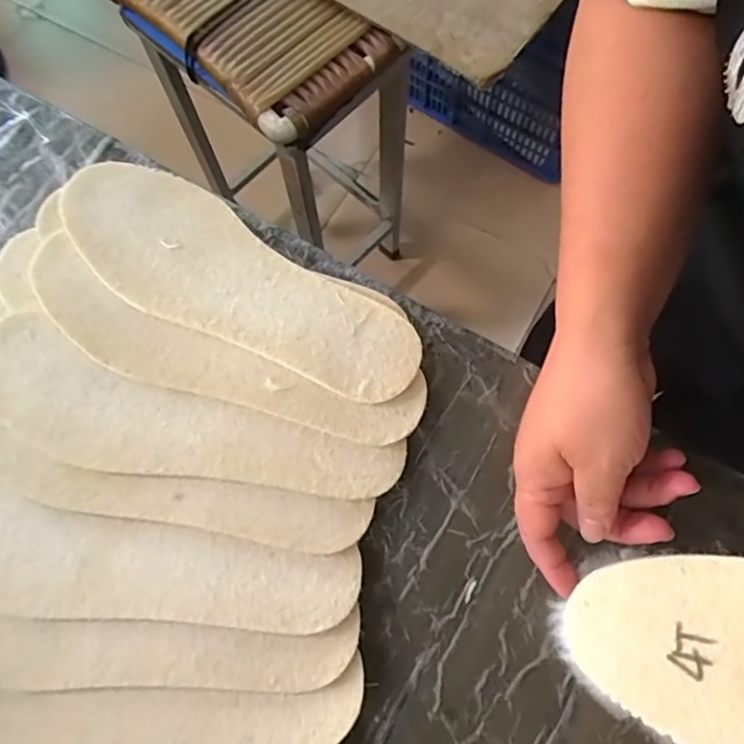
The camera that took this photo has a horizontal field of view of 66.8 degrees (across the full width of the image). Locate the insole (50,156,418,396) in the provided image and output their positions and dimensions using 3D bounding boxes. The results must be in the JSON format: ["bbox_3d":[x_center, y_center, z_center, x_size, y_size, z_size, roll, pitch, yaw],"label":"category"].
[{"bbox_3d":[-0.088,-0.057,0.352,0.247,0.006,0.086,32,69,10],"label":"insole"}]

